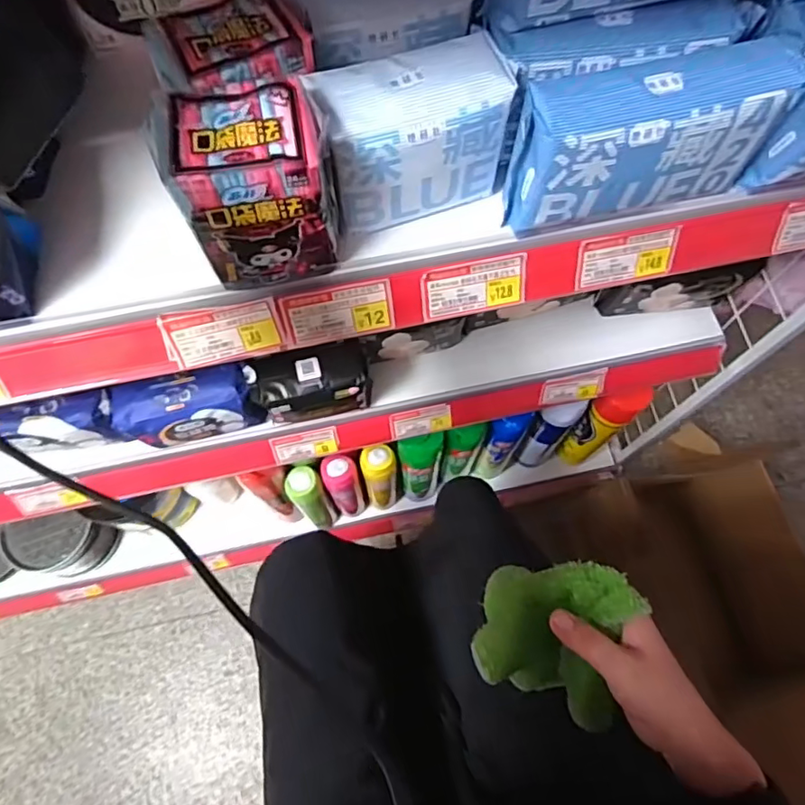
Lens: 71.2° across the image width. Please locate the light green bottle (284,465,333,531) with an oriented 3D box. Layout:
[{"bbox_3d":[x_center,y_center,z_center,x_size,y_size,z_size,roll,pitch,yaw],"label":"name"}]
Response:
[{"bbox_3d":[-0.135,0.148,0.858,0.045,0.217,0.056,-30,72,-11],"label":"light green bottle"}]

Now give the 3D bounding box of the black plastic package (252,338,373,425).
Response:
[{"bbox_3d":[-0.087,-0.019,0.576,0.106,0.083,0.057,-16,70,-6],"label":"black plastic package"}]

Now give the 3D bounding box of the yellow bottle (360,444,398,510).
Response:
[{"bbox_3d":[-0.033,0.122,0.877,0.049,0.226,0.046,-13,70,-5],"label":"yellow bottle"}]

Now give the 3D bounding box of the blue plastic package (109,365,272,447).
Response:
[{"bbox_3d":[-0.210,0.005,0.556,0.132,0.075,0.047,-11,70,-4],"label":"blue plastic package"}]

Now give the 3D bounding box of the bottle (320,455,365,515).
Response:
[{"bbox_3d":[-0.086,0.134,0.870,0.046,0.228,0.045,-20,71,-7],"label":"bottle"}]

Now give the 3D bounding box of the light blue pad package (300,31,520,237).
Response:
[{"bbox_3d":[0.007,-0.161,0.347,0.109,0.082,0.049,-20,71,-7],"label":"light blue pad package"}]

